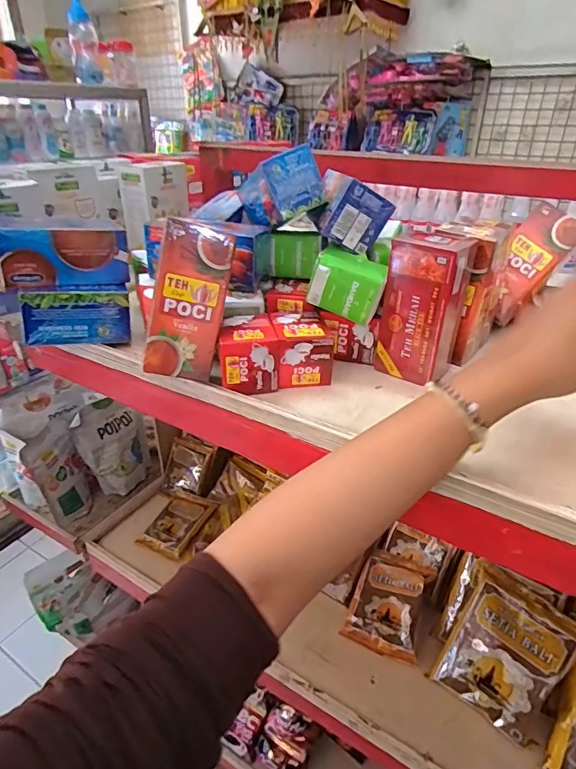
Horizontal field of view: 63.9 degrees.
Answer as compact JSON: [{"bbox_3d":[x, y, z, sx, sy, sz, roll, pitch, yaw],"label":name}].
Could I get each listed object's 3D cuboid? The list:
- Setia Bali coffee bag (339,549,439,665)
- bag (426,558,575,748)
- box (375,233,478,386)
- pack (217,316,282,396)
[{"bbox_3d":[0.147,0.314,0.672,0.101,0.021,0.136,9,47,31],"label":"Setia Bali coffee bag"},{"bbox_3d":[0.265,0.325,0.564,0.126,0.029,0.155,23,76,39],"label":"bag"},{"bbox_3d":[0.135,-0.077,0.466,0.070,0.135,0.059,17,34,26],"label":"box"},{"bbox_3d":[-0.043,-0.029,0.465,0.062,0.059,0.062,-5,30,-9],"label":"pack"}]

